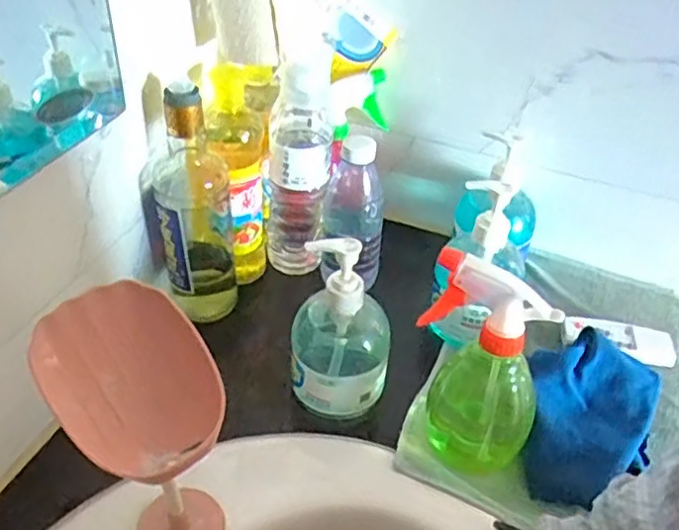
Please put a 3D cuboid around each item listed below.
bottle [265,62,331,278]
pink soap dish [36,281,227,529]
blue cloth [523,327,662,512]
[{"bbox_3d":[-0.042,-0.087,0.644,0.062,0.216,0.051,3,41,-2],"label":"bottle"},{"bbox_3d":[-0.126,0.115,0.414,0.089,0.181,0.101,-22,48,-27],"label":"pink soap dish"},{"bbox_3d":[0.207,0.126,0.531,0.107,0.053,0.146,16,42,13],"label":"blue cloth"}]

